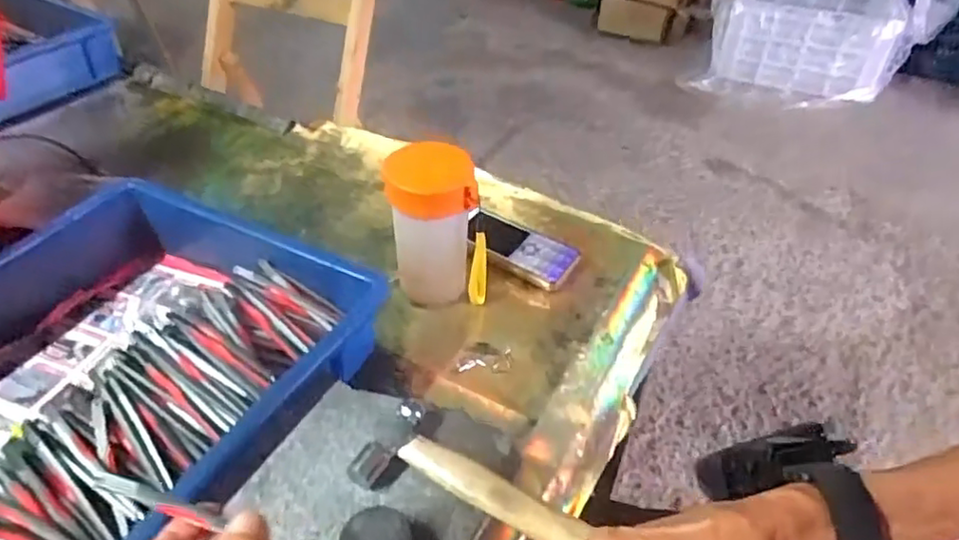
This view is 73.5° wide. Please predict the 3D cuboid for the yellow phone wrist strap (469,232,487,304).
[{"bbox_3d":[-0.001,0.000,0.545,0.013,0.086,0.011,9,43,8],"label":"yellow phone wrist strap"}]

